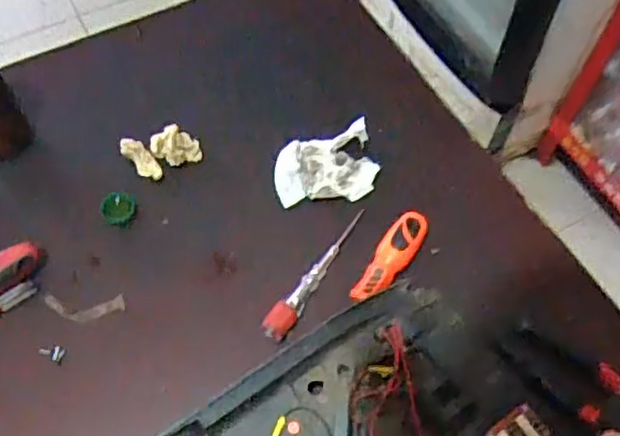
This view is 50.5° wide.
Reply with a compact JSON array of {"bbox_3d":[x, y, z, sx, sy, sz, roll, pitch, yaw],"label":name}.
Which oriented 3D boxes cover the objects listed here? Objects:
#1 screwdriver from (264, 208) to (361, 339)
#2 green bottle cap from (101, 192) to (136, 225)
[{"bbox_3d":[0.007,0.047,0.609,0.023,0.020,0.153,29,64,14],"label":"screwdriver"},{"bbox_3d":[-0.185,-0.009,0.637,0.033,0.018,0.032,1,60,-1],"label":"green bottle cap"}]

